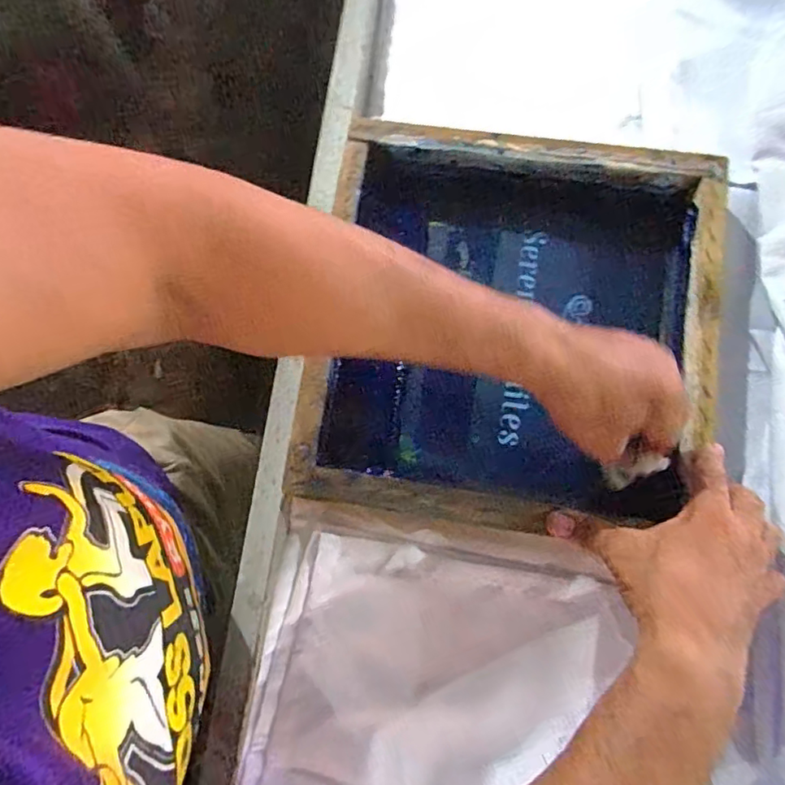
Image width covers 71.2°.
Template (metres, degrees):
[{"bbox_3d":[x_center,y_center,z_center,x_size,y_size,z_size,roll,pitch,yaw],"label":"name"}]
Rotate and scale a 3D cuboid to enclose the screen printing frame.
[{"bbox_3d":[0.101,-0.047,0.464,0.319,0.061,0.342,9,78,1],"label":"screen printing frame"}]

